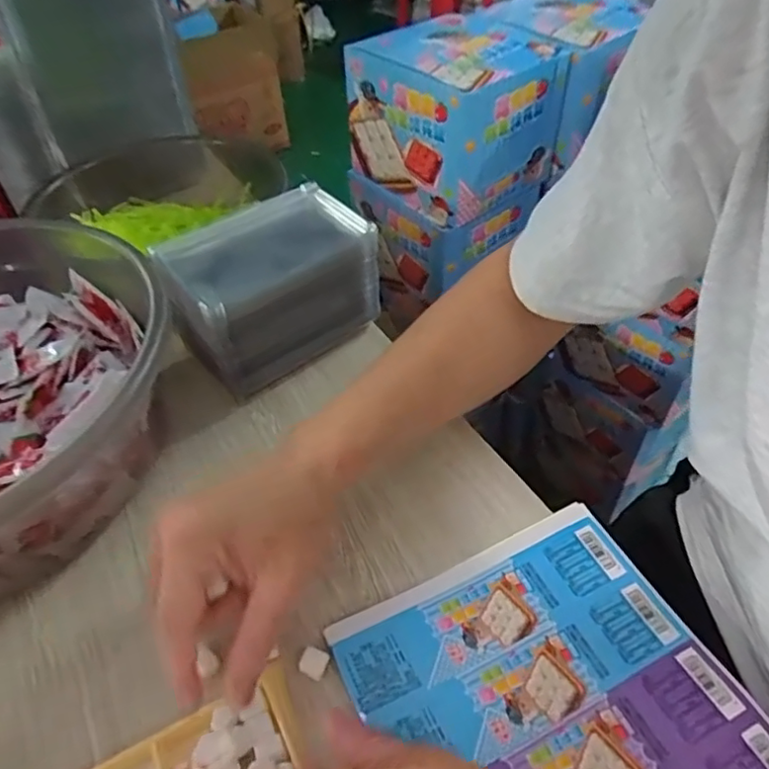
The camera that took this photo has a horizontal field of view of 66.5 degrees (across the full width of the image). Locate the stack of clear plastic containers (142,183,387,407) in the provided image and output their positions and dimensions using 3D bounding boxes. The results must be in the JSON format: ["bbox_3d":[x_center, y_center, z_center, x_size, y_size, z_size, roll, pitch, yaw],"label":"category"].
[{"bbox_3d":[-0.081,-0.075,0.442,0.155,0.091,0.082,-31,53,-23],"label":"stack of clear plastic containers"}]

